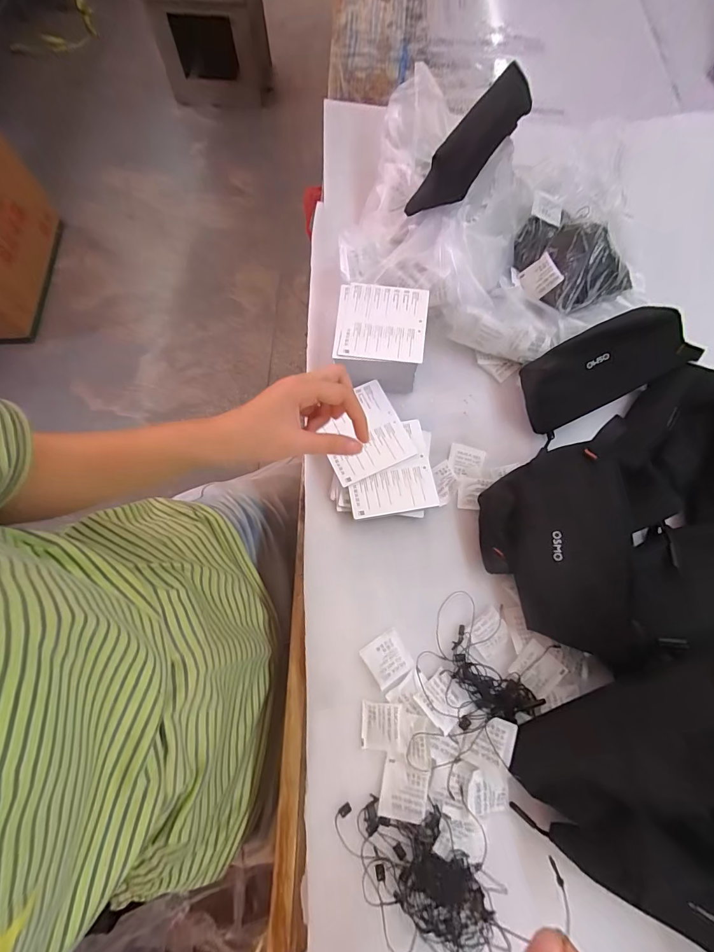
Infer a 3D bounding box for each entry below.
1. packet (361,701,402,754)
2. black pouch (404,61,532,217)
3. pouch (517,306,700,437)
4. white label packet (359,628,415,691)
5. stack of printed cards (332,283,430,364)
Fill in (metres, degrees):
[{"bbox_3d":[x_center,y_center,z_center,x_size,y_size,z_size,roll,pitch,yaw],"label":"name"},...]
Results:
[{"bbox_3d":[0.022,0.226,0.358,0.035,0.009,0.038,3,70,0],"label":"packet"},{"bbox_3d":[0.139,-0.396,0.472,0.064,0.046,0.180,41,97,13],"label":"black pouch"},{"bbox_3d":[0.283,-0.125,0.455,0.209,0.068,0.075,-24,72,-9],"label":"pouch"},{"bbox_3d":[0.029,0.172,0.375,0.039,0.005,0.040,-32,73,-11],"label":"white label packet"},{"bbox_3d":[0.027,-0.170,0.442,0.098,0.007,0.102,5,71,2],"label":"stack of printed cards"}]

